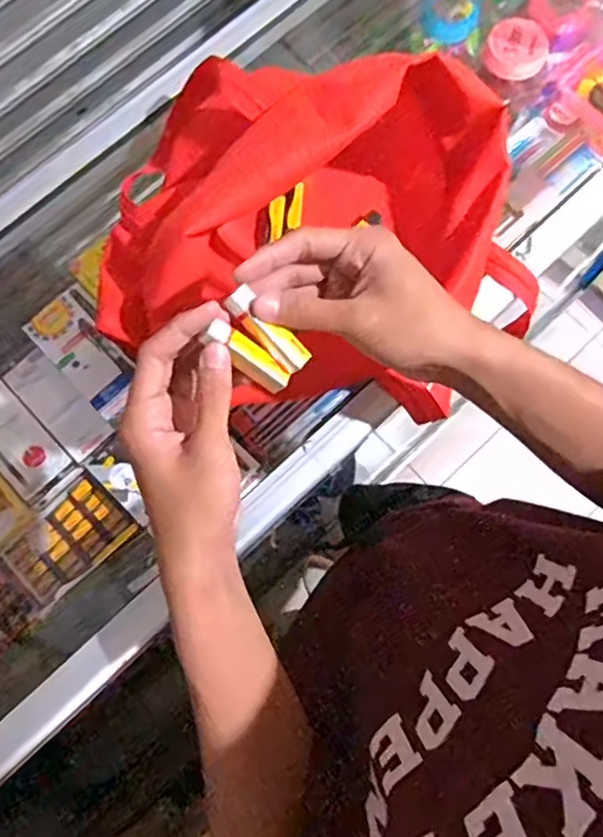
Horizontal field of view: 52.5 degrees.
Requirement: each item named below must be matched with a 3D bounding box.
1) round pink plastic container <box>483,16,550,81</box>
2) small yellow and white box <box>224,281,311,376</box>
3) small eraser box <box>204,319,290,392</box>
[{"bbox_3d":[0.243,-0.416,0.688,0.067,0.024,0.062,0,78,0],"label":"round pink plastic container"},{"bbox_3d":[-0.020,-0.054,0.371,0.061,0.010,0.018,45,80,-15],"label":"small yellow and white box"},{"bbox_3d":[-0.032,-0.038,0.373,0.055,0.010,0.017,41,79,-19],"label":"small eraser box"}]

